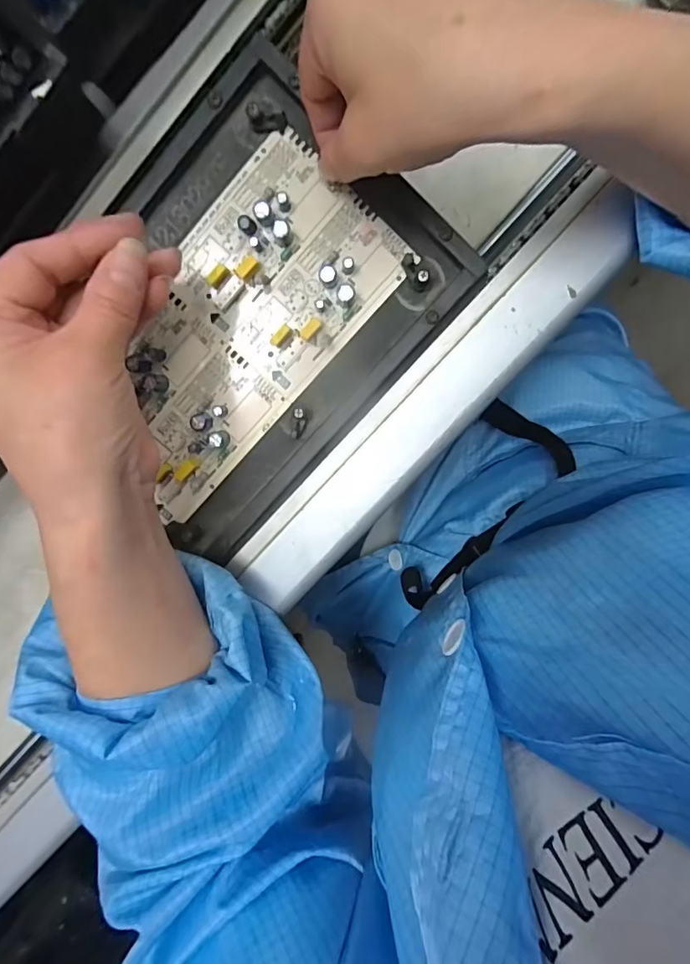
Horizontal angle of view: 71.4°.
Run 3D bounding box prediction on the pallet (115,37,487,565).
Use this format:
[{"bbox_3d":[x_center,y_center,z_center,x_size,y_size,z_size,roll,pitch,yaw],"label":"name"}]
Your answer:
[{"bbox_3d":[-0.059,-0.088,0.272,0.168,0.017,0.223,42,97,-5],"label":"pallet"}]

